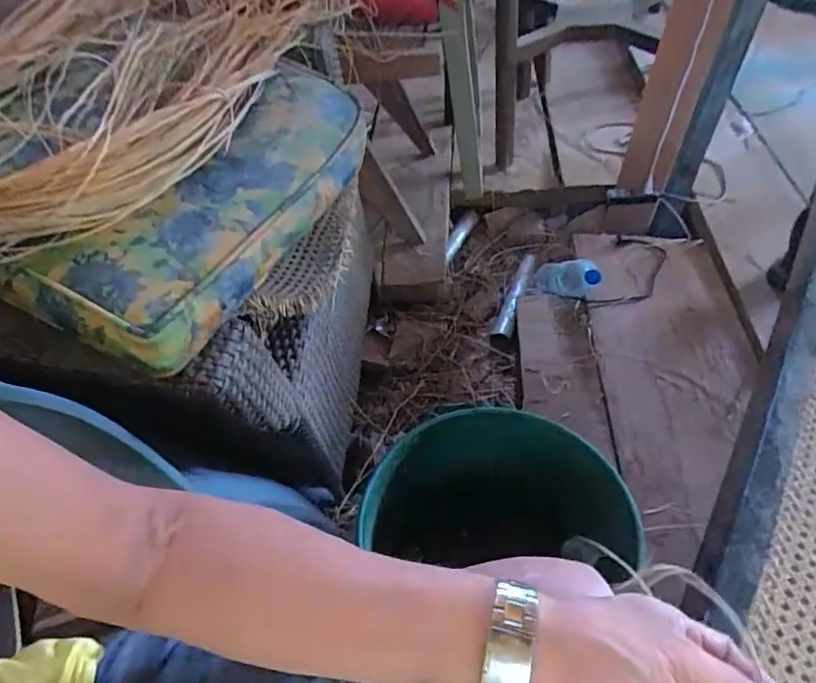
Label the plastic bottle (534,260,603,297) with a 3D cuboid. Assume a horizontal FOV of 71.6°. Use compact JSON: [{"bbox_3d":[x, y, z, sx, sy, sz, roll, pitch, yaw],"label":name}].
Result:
[{"bbox_3d":[0.354,-0.140,1.270,0.067,0.075,0.222,-30,15,-21],"label":"plastic bottle"}]

